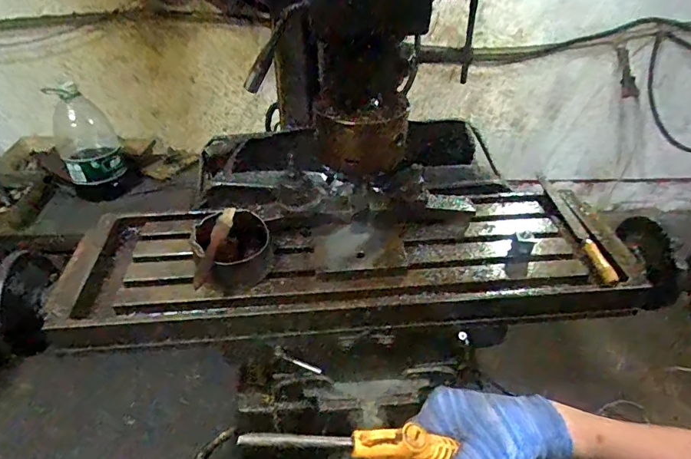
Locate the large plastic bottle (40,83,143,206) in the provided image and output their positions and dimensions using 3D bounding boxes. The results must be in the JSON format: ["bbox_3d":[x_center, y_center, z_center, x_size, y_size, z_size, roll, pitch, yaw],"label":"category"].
[{"bbox_3d":[-0.822,-0.296,1.453,0.197,0.342,0.231,-23,45,-27],"label":"large plastic bottle"}]

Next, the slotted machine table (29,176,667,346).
[{"bbox_3d":[0.009,0.037,0.685,0.810,0.085,0.274,-3,39,-5],"label":"slotted machine table"}]

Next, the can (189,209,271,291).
[{"bbox_3d":[-0.148,0.030,0.621,0.105,0.063,0.115,1,39,0],"label":"can"}]

